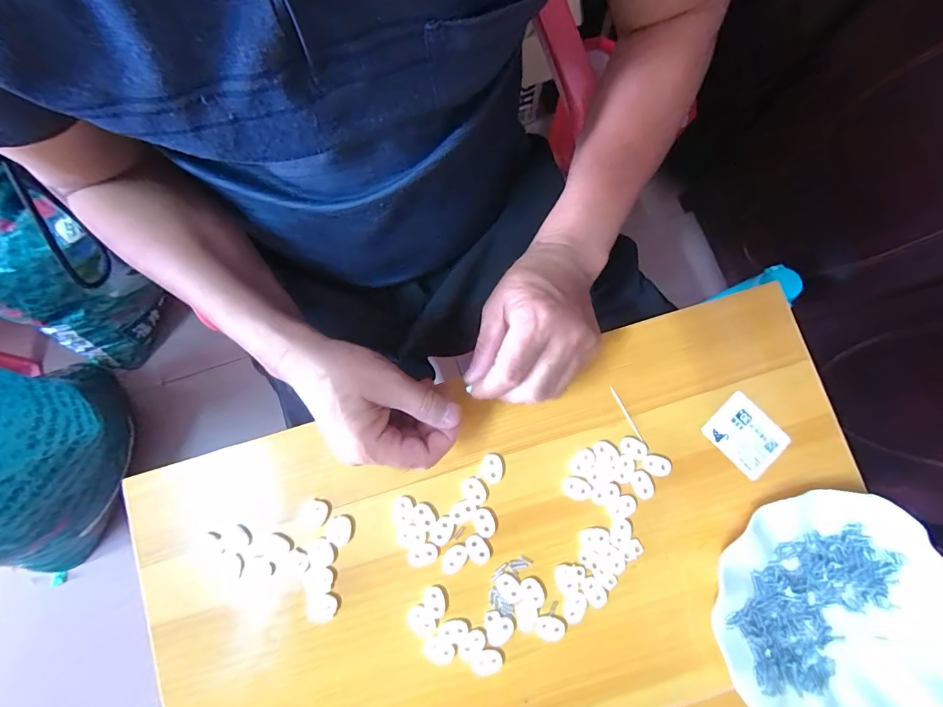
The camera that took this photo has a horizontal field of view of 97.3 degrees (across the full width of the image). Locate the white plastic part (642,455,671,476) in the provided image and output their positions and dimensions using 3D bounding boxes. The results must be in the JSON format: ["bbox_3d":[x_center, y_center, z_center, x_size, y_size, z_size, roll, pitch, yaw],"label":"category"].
[{"bbox_3d":[0.156,0.094,0.348,0.025,0.004,0.015,20,83,3],"label":"white plastic part"}]

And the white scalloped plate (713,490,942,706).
[{"bbox_3d":[0.283,0.203,0.321,0.176,0.023,0.180,0,83,1],"label":"white scalloped plate"}]

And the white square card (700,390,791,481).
[{"bbox_3d":[0.234,0.070,0.355,0.049,0.004,0.059,-43,84,-5],"label":"white square card"}]

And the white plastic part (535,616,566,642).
[{"bbox_3d":[0.063,0.220,0.330,0.022,0.004,0.017,22,83,3],"label":"white plastic part"}]

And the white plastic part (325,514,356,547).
[{"bbox_3d":[-0.108,0.146,0.344,0.023,0.004,0.025,0,83,1],"label":"white plastic part"}]

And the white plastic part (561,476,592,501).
[{"bbox_3d":[0.088,0.113,0.346,0.024,0.004,0.019,21,83,3],"label":"white plastic part"}]

